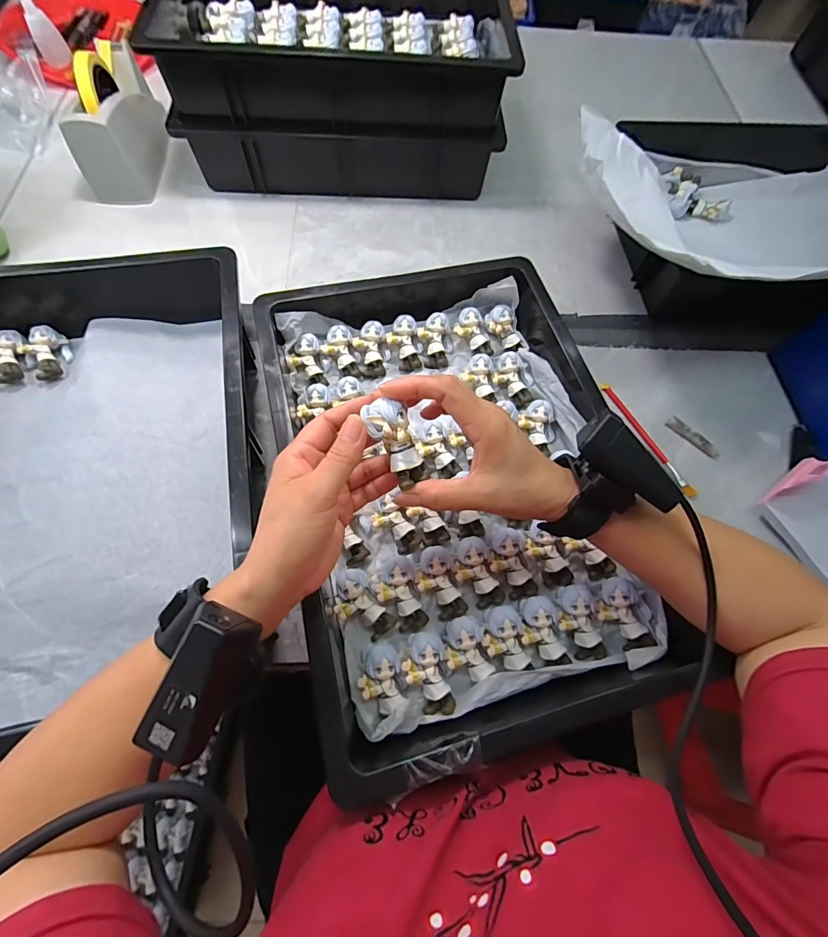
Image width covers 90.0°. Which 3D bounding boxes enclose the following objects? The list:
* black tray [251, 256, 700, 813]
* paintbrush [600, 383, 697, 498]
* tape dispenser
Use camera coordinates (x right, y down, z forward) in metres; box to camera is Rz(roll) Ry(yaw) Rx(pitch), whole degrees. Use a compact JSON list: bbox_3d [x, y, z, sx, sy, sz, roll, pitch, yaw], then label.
[{"bbox_3d":[0.039,-0.002,0.404,0.311,0.070,0.471,-13,68,-9],"label":"black tray"},{"bbox_3d":[0.281,-0.038,0.500,0.009,0.008,0.168,-24,70,-13],"label":"paintbrush"},{"bbox_3d":[-0.438,-0.513,0.607,0.092,0.115,0.205,-8,67,-7],"label":"tape dispenser"}]

